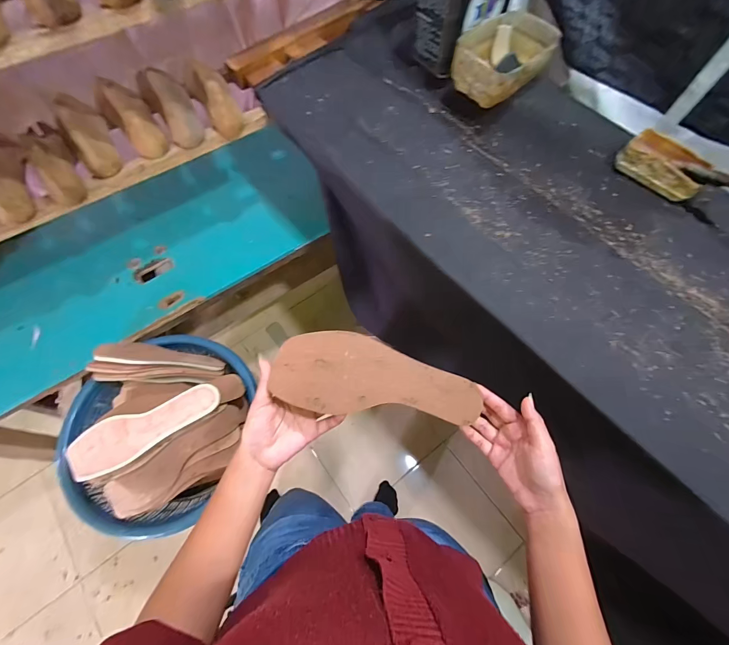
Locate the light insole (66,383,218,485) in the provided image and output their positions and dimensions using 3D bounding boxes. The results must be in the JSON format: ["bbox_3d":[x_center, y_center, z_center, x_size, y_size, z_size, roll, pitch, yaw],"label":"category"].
[{"bbox_3d":[-0.382,0.188,0.585,0.241,0.017,0.081,-23,79,-19],"label":"light insole"}]

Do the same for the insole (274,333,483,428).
[{"bbox_3d":[0.020,0.064,0.359,0.230,0.035,0.079,11,67,-8],"label":"insole"}]

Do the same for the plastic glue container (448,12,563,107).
[{"bbox_3d":[0.256,-0.490,0.615,0.137,0.079,0.181,41,73,15],"label":"plastic glue container"}]

